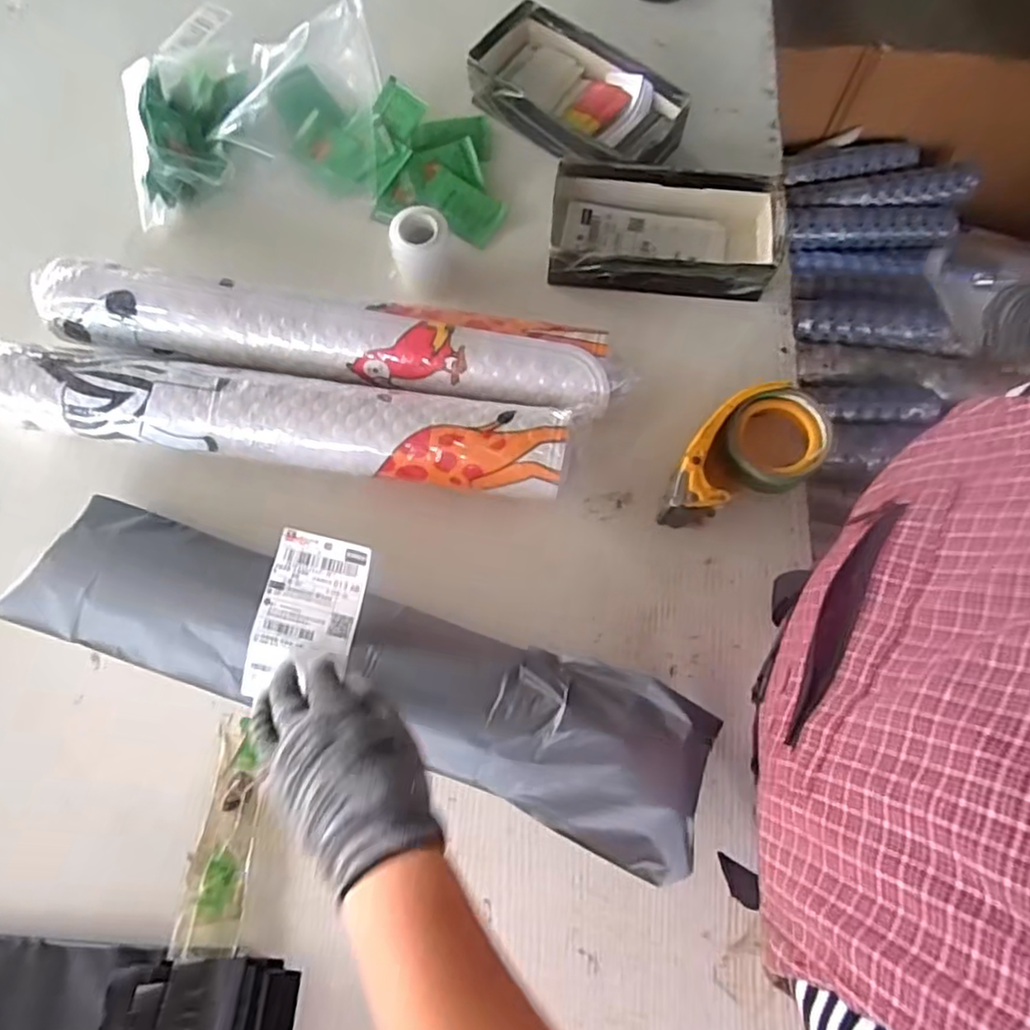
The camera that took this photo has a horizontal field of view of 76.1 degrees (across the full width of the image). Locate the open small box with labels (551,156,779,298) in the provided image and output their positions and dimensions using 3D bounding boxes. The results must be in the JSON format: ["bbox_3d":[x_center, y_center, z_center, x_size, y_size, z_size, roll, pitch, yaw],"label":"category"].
[{"bbox_3d":[0.143,-0.276,0.646,0.217,0.055,0.119,6,73,2],"label":"open small box with labels"}]

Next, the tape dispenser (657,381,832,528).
[{"bbox_3d":[0.193,-0.051,0.586,0.158,0.077,0.088,-23,74,-6],"label":"tape dispenser"}]

